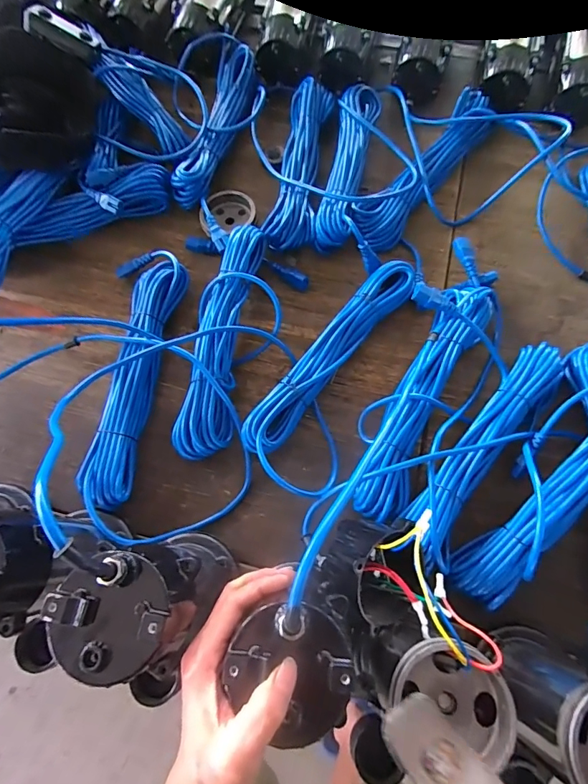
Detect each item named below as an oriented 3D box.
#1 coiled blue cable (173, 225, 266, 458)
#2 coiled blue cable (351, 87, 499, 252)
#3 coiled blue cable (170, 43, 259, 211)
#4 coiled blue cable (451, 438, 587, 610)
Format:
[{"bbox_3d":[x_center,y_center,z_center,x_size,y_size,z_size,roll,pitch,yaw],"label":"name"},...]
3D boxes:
[{"bbox_3d":[-0.100,-0.080,0.583,0.082,0.047,0.347,8,71,4],"label":"coiled blue cable"},{"bbox_3d":[0.217,-0.364,0.686,0.077,0.039,0.340,39,76,14],"label":"coiled blue cable"},{"bbox_3d":[-0.123,-0.480,0.720,0.101,0.044,0.369,12,75,5],"label":"coiled blue cable"},{"bbox_3d":[0.314,0.106,0.470,0.330,0.071,0.070,-43,77,-9],"label":"coiled blue cable"}]

